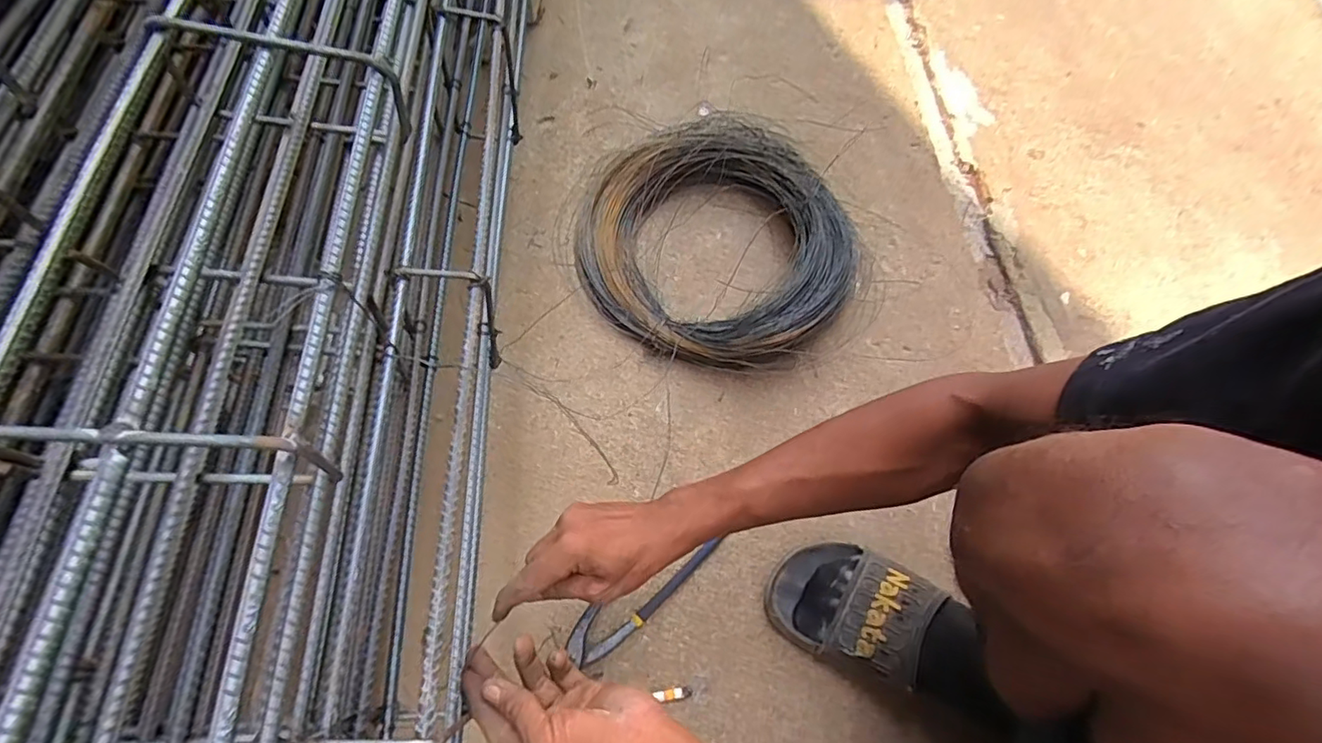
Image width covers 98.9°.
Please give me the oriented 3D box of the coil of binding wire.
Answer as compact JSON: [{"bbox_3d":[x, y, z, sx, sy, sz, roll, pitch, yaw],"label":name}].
[{"bbox_3d":[0.063,-0.169,0.693,0.333,0.081,0.328,1,65,-1],"label":"coil of binding wire"}]

